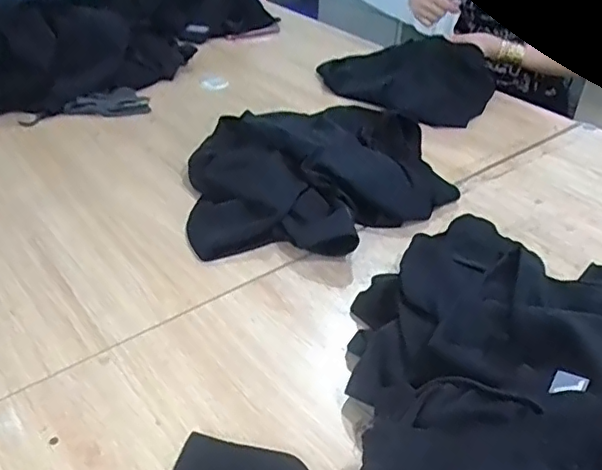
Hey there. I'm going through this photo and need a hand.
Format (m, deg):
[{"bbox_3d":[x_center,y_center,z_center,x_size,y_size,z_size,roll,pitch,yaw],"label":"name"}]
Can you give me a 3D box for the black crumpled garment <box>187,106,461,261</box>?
[{"bbox_3d":[0.029,-0.106,0.935,0.397,0.061,0.401,-4,37,-7],"label":"black crumpled garment"}]

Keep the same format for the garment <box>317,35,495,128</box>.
[{"bbox_3d":[0.219,-0.337,1.225,0.355,0.097,0.290,30,44,32],"label":"garment"}]

